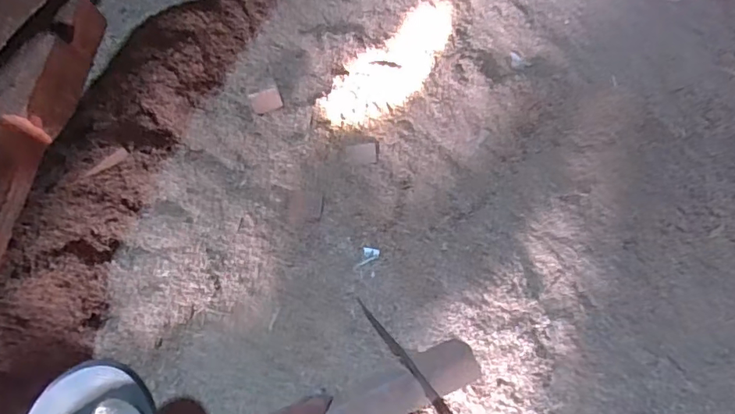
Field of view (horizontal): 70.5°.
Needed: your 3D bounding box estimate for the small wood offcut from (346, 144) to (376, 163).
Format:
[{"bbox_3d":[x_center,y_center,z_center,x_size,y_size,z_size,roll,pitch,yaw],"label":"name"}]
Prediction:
[{"bbox_3d":[-0.009,-0.069,0.668,0.039,0.004,0.029,-2,67,1],"label":"small wood offcut"}]

